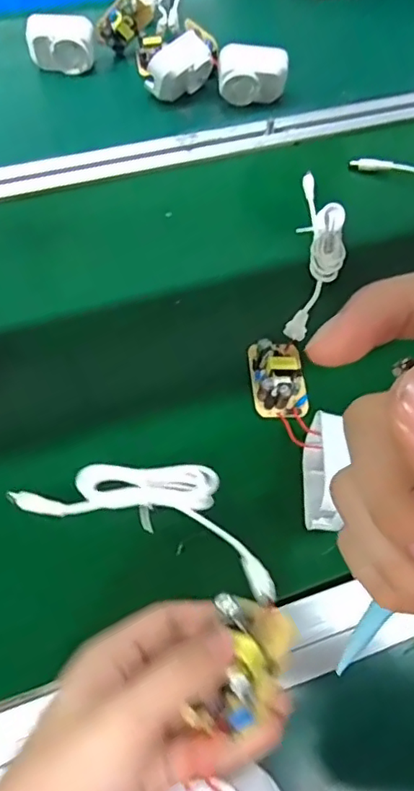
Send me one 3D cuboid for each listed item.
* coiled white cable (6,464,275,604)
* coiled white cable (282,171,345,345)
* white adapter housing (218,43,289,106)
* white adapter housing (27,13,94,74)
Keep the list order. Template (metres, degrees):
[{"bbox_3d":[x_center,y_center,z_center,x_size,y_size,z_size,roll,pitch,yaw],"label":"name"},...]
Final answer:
[{"bbox_3d":[-0.025,0.067,0.346,0.166,0.028,0.069,19,58,26],"label":"coiled white cable"},{"bbox_3d":[0.094,-0.120,0.482,0.039,0.019,0.199,9,58,4],"label":"coiled white cable"},{"bbox_3d":[0.046,-0.328,0.596,0.068,0.054,0.032,4,57,1],"label":"white adapter housing"},{"bbox_3d":[-0.158,-0.379,0.626,0.071,0.045,0.035,10,58,4],"label":"white adapter housing"}]

